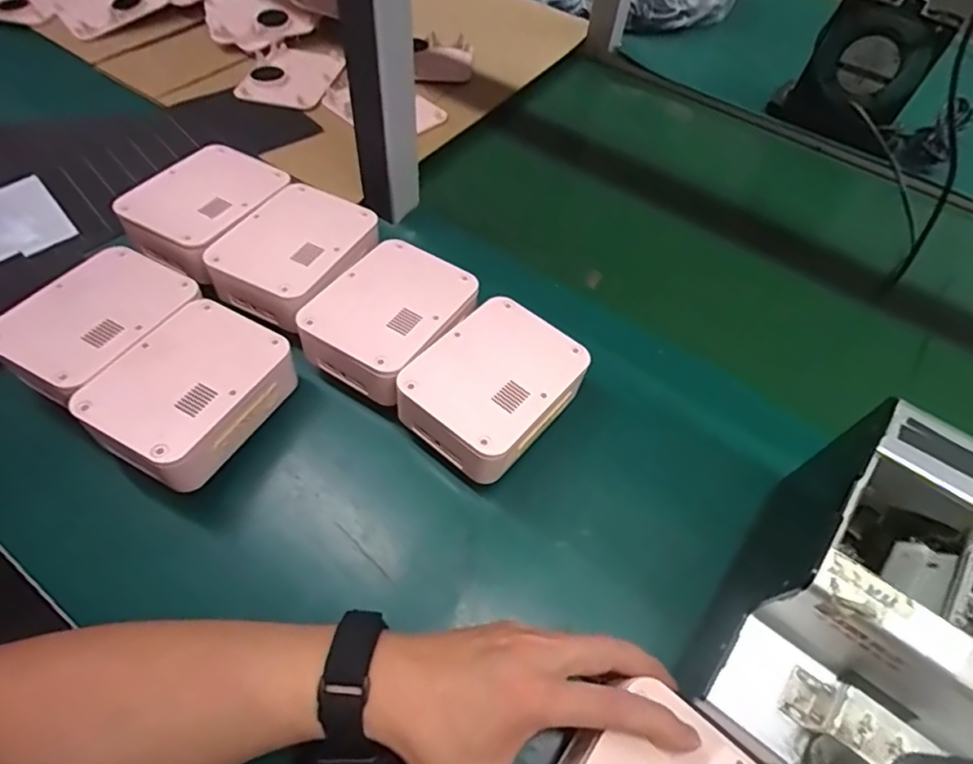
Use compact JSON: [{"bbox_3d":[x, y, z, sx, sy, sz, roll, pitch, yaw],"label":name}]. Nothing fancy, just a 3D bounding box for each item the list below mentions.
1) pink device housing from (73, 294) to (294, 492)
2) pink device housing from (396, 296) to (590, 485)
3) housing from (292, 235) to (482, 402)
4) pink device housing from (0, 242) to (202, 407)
[{"bbox_3d":[-0.220,0.009,0.432,0.098,0.061,0.131,25,58,13],"label":"pink device housing"},{"bbox_3d":[0.006,0.006,0.441,0.102,0.057,0.129,36,61,19],"label":"pink device housing"},{"bbox_3d":[-0.076,-0.055,0.462,0.102,0.039,0.127,31,60,16],"label":"housing"},{"bbox_3d":[-0.308,-0.041,0.463,0.106,0.064,0.131,30,59,15],"label":"pink device housing"}]

